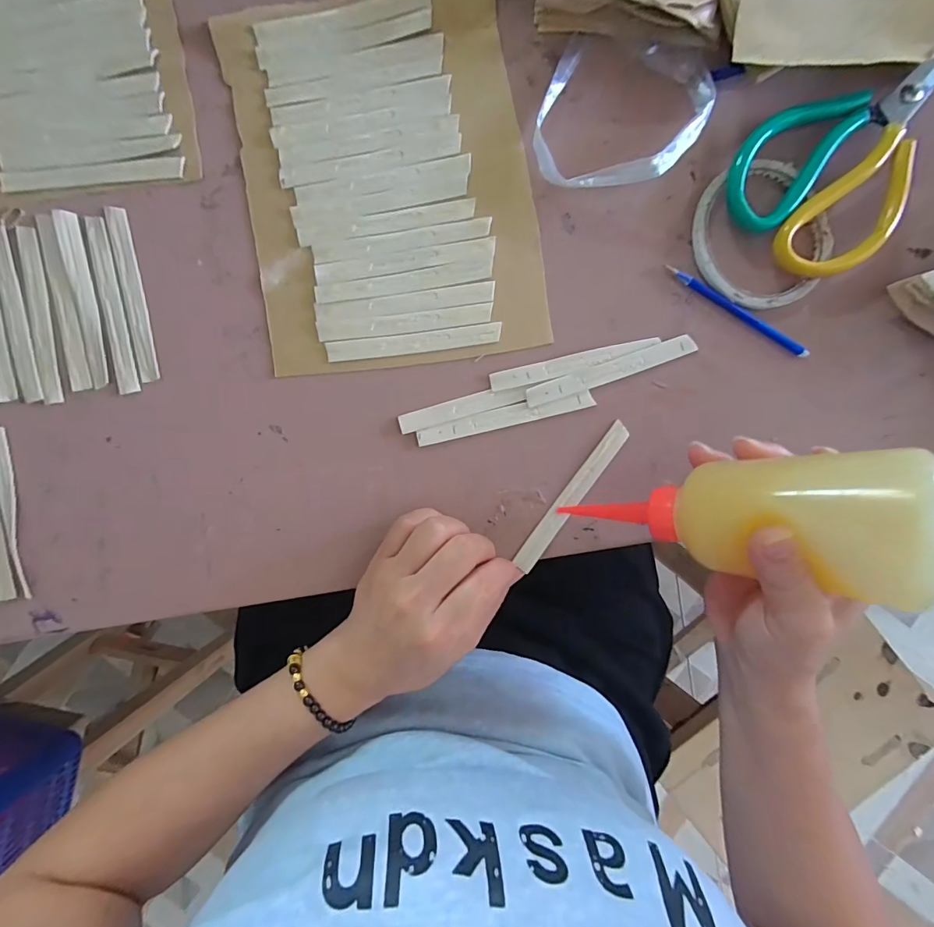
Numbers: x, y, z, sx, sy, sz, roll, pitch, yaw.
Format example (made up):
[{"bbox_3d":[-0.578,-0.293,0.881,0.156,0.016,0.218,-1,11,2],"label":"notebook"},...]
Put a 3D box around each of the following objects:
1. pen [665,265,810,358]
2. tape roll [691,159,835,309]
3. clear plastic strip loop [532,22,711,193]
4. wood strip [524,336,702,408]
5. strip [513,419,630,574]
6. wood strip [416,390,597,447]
[{"bbox_3d":[0.176,-0.099,0.288,0.106,0.004,0.006,33,91,-1],"label":"pen"},{"bbox_3d":[0.189,-0.147,0.287,0.086,0.004,0.092,0,91,0],"label":"tape roll"},{"bbox_3d":[0.099,-0.221,0.278,0.102,0.024,0.106,0,91,0],"label":"clear plastic strip loop"},{"bbox_3d":[0.094,-0.061,0.291,0.113,0.004,0.013,-19,91,0],"label":"wood strip"},{"bbox_3d":[0.069,0.022,0.293,0.014,0.004,0.113,35,90,-1],"label":"strip"},{"bbox_3d":[0.025,-0.030,0.291,0.116,0.004,0.012,-14,91,0],"label":"wood strip"}]

